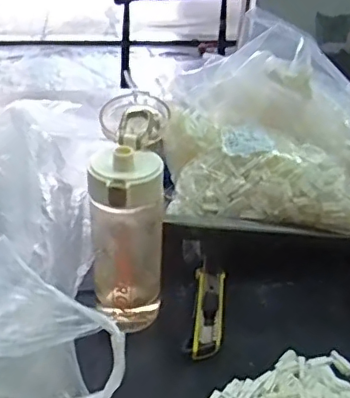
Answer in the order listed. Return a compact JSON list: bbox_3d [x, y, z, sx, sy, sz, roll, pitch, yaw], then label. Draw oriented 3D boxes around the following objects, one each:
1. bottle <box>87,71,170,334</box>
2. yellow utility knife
[{"bbox_3d":[-0.044,0.030,0.554,0.063,0.203,0.116,2,33,-3],"label":"bottle"},{"bbox_3d":[0.036,0.114,0.576,0.030,0.011,0.116,19,33,-7],"label":"yellow utility knife"}]

